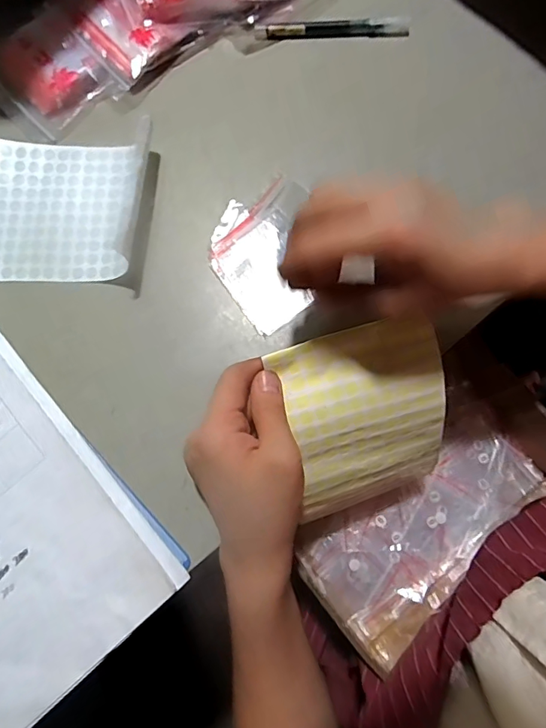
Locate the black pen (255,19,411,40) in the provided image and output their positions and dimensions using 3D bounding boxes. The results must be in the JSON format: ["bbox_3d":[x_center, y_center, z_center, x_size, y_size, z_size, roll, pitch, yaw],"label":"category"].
[{"bbox_3d":[0.054,-0.303,0.422,0.137,0.010,0.011,-2,78,0],"label":"black pen"}]

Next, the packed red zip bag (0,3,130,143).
[{"bbox_3d":[-0.198,-0.250,0.406,0.093,0.024,0.106,-38,80,-8],"label":"packed red zip bag"}]

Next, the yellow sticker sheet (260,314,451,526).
[{"bbox_3d":[0.070,0.041,0.342,0.114,0.012,0.145,-16,116,-3],"label":"yellow sticker sheet"}]

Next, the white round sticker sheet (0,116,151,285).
[{"bbox_3d":[-0.203,-0.133,0.382,0.203,0.042,0.127,-1,77,-1],"label":"white round sticker sheet"}]

